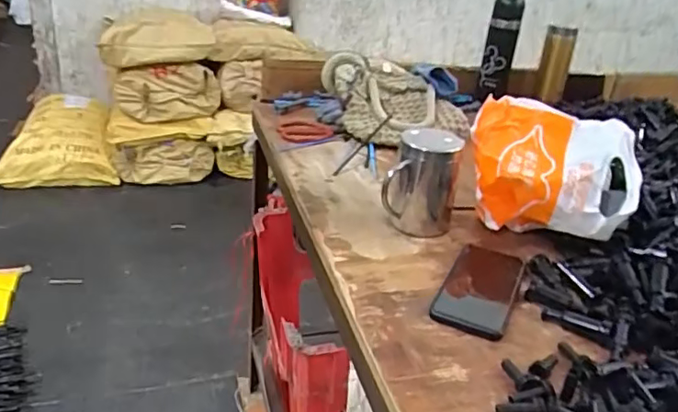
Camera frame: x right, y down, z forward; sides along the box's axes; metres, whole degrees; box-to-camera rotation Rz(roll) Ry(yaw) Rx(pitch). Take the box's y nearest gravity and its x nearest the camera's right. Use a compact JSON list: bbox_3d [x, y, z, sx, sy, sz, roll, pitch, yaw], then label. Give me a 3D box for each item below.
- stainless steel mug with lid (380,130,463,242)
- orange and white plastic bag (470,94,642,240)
[{"bbox_3d":[0.104,-0.030,0.724,0.085,0.131,0.075,11,27,12],"label":"stainless steel mug with lid"},{"bbox_3d":[0.259,-0.034,0.720,0.193,0.149,0.119,11,27,10],"label":"orange and white plastic bag"}]

